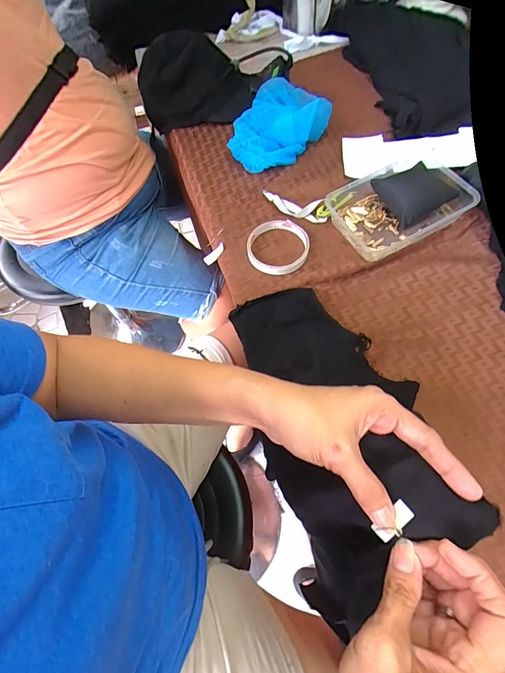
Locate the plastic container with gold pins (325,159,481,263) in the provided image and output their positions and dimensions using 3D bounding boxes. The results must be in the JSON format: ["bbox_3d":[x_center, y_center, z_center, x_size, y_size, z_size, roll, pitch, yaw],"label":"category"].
[{"bbox_3d":[0.208,-0.182,0.482,0.175,0.043,0.128,-25,67,-9],"label":"plastic container with gold pins"}]

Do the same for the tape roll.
[{"bbox_3d":[0.034,-0.125,0.473,0.082,0.018,0.088,-1,65,2],"label":"tape roll"}]

